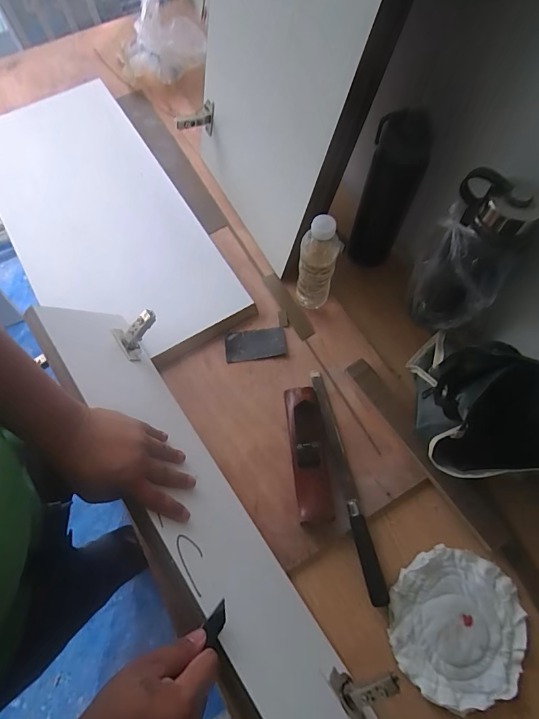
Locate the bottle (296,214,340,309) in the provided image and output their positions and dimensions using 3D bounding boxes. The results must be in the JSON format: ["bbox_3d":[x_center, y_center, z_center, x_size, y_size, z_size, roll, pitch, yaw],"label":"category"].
[{"bbox_3d":[0.072,-0.141,0.588,0.056,0.185,0.049,9,69,4],"label":"bottle"}]

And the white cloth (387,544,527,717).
[{"bbox_3d":[0.243,0.343,0.494,0.165,0.015,0.171,12,69,5],"label":"white cloth"}]

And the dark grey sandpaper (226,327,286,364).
[{"bbox_3d":[-0.023,-0.026,0.641,0.098,0.013,0.052,-7,68,-2],"label":"dark grey sandpaper"}]

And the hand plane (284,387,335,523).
[{"bbox_3d":[0.059,0.128,0.546,0.052,0.061,0.190,-6,68,-2],"label":"hand plane"}]

